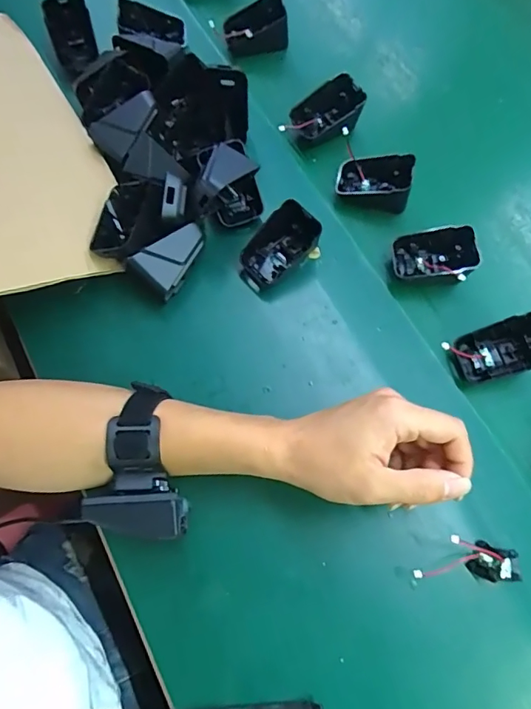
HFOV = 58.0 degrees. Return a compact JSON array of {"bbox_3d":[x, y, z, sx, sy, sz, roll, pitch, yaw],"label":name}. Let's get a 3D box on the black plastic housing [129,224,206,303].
[{"bbox_3d":[-0.075,-0.079,0.395,0.059,0.021,0.044,-44,108,-10],"label":"black plastic housing"}]

